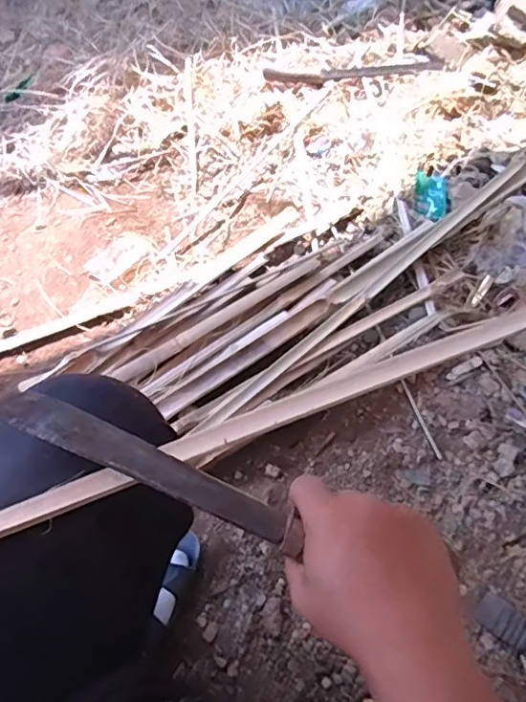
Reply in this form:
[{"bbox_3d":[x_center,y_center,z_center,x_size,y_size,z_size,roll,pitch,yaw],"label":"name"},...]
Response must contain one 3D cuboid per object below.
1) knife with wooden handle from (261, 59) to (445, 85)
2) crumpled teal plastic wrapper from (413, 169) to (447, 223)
[{"bbox_3d":[0.200,-0.614,1.221,0.385,0.014,0.055,-5,61,-2],"label":"knife with wooden handle"},{"bbox_3d":[0.320,-0.295,1.055,0.059,0.020,0.106,7,62,5],"label":"crumpled teal plastic wrapper"}]

